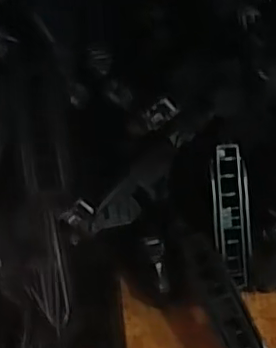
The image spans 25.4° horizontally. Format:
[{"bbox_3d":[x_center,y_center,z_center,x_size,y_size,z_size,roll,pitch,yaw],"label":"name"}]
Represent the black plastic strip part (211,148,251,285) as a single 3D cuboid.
[{"bbox_3d":[0.049,0.022,0.319,0.019,0.008,0.075,-6,91,-6],"label":"black plastic strip part"}]

